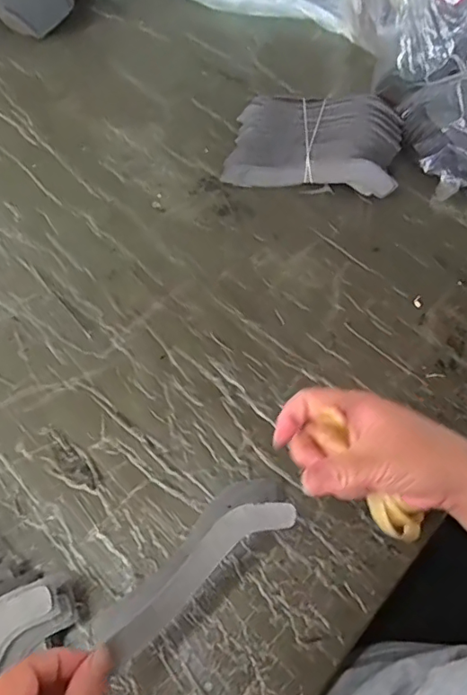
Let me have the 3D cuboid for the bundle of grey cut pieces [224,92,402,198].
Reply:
[{"bbox_3d":[0.091,-0.229,0.575,0.182,0.043,0.120,7,61,1],"label":"bundle of grey cut pieces"}]

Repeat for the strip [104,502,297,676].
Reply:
[{"bbox_3d":[-0.019,0.138,0.318,0.131,0.012,0.030,-40,70,-10],"label":"strip"}]

